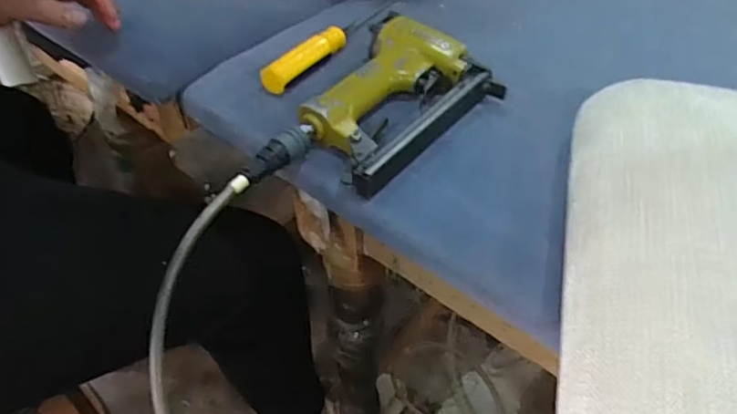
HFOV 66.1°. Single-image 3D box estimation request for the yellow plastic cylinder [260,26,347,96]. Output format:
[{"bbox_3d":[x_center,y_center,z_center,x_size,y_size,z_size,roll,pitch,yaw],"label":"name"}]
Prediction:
[{"bbox_3d":[-0.060,-0.149,0.556,0.021,0.029,0.112,25,51,23],"label":"yellow plastic cylinder"}]

